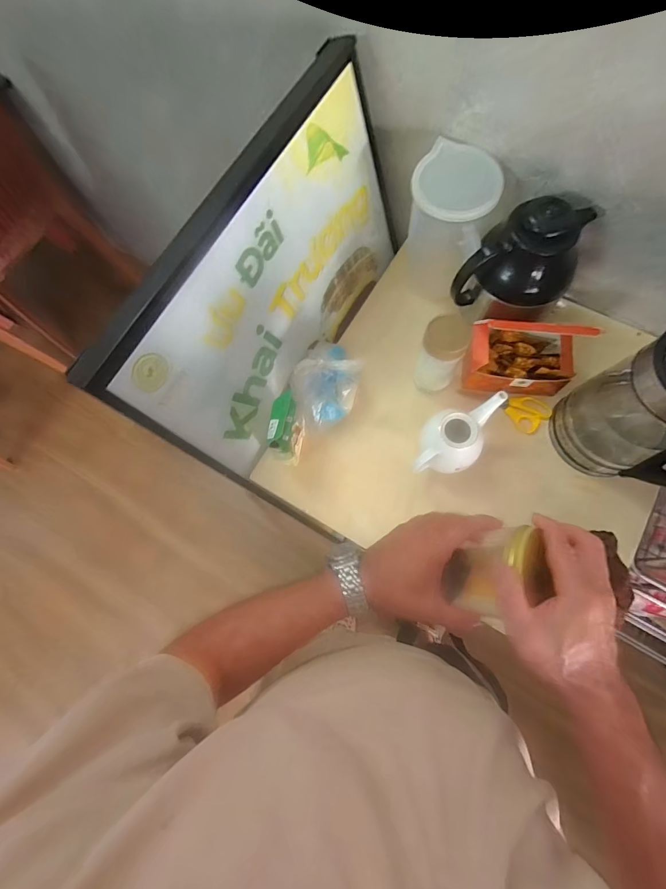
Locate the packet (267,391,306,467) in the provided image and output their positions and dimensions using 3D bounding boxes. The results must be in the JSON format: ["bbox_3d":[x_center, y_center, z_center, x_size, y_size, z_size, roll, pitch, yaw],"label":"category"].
[{"bbox_3d":[-0.073,-0.019,0.639,0.039,0.124,0.091,5,74,3],"label":"packet"}]

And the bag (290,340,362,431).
[{"bbox_3d":[-0.011,-0.108,0.666,0.103,0.105,0.159,17,75,6],"label":"bag"}]

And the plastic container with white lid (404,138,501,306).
[{"bbox_3d":[0.190,-0.365,0.674,0.135,0.184,0.145,19,75,7],"label":"plastic container with white lid"}]

